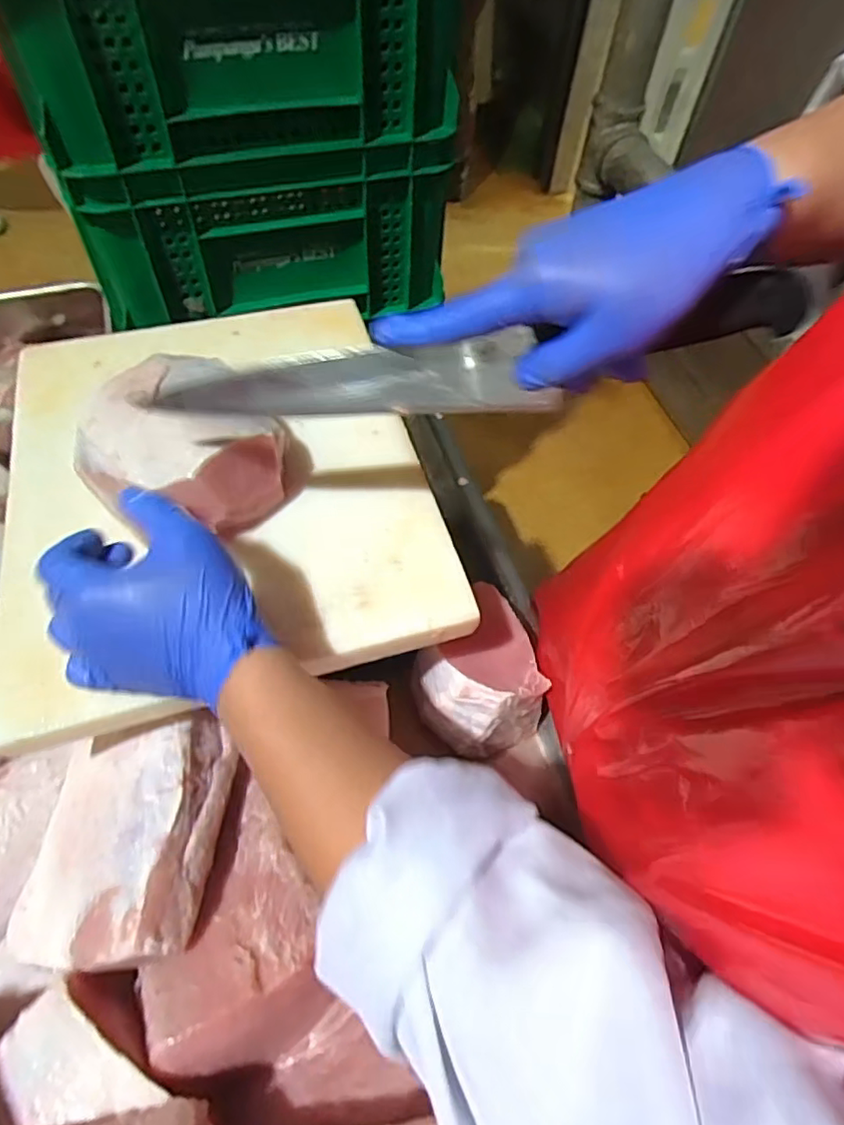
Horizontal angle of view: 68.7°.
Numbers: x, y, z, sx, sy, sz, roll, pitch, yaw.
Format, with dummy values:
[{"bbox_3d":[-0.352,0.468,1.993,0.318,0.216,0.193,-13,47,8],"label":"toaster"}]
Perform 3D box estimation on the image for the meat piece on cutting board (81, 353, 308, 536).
[{"bbox_3d":[-0.170,-0.087,0.442,0.137,0.069,0.132,2,56,-2],"label":"meat piece on cutting board"}]

